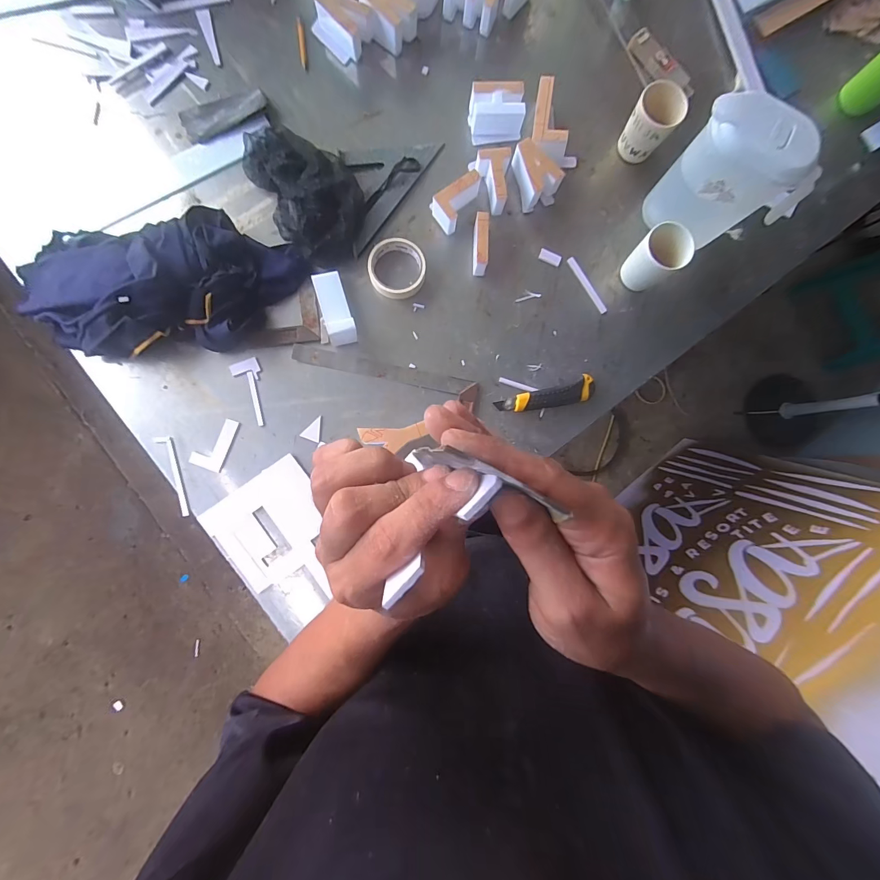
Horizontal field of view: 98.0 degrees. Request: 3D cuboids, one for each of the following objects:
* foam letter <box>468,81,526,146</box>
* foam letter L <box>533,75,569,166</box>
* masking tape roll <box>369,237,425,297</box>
[{"bbox_3d":[0.093,-0.537,0.630,0.088,0.044,0.070,1,86,-5],"label":"foam letter"},{"bbox_3d":[0.183,-0.525,0.635,0.060,0.048,0.123,8,85,-4],"label":"foam letter L"},{"bbox_3d":[-0.068,-0.271,0.608,0.089,0.023,0.088,0,86,-5],"label":"masking tape roll"}]

